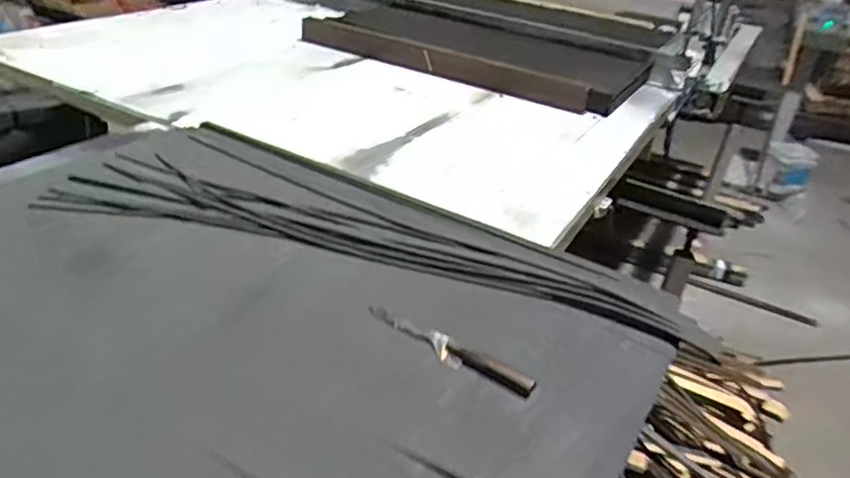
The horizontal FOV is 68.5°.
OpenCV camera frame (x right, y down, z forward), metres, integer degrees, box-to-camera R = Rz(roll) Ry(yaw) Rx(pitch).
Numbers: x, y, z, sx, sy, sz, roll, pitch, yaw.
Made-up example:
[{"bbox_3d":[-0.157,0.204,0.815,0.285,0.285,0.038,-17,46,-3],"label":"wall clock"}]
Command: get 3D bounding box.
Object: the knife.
[{"bbox_3d":[0.027,0.129,0.762,0.235,0.021,0.030,27,36,30],"label":"knife"}]

